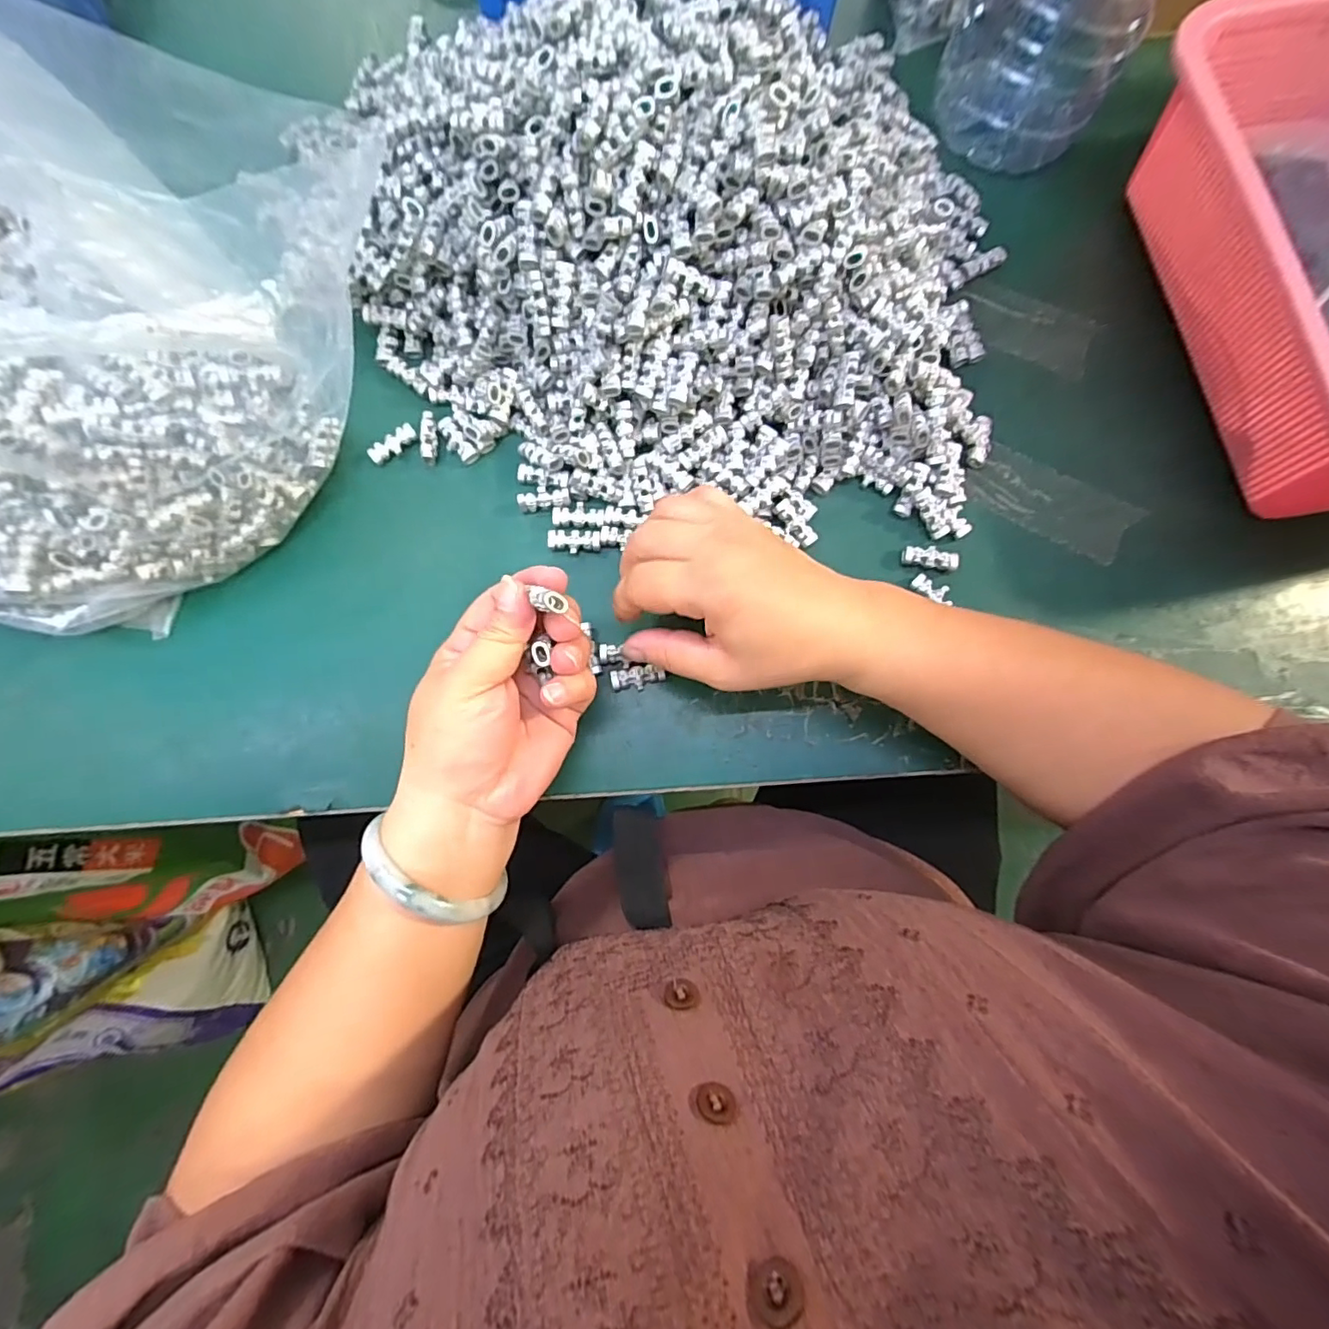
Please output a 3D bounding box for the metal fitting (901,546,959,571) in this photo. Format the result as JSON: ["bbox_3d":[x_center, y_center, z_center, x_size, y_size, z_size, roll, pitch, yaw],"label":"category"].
[{"bbox_3d":[0.153,-0.062,0.325,0.031,0.005,0.011,13,79,2],"label":"metal fitting"}]

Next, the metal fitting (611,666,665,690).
[{"bbox_3d":[-0.015,0.008,0.313,0.028,0.006,0.012,-7,79,-2],"label":"metal fitting"}]

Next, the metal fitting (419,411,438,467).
[{"bbox_3d":[-0.139,-0.135,0.336,0.010,0.006,0.032,-9,79,-3],"label":"metal fitting"}]

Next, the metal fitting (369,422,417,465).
[{"bbox_3d":[-0.161,-0.131,0.334,0.030,0.004,0.011,-43,83,-8],"label":"metal fitting"}]

